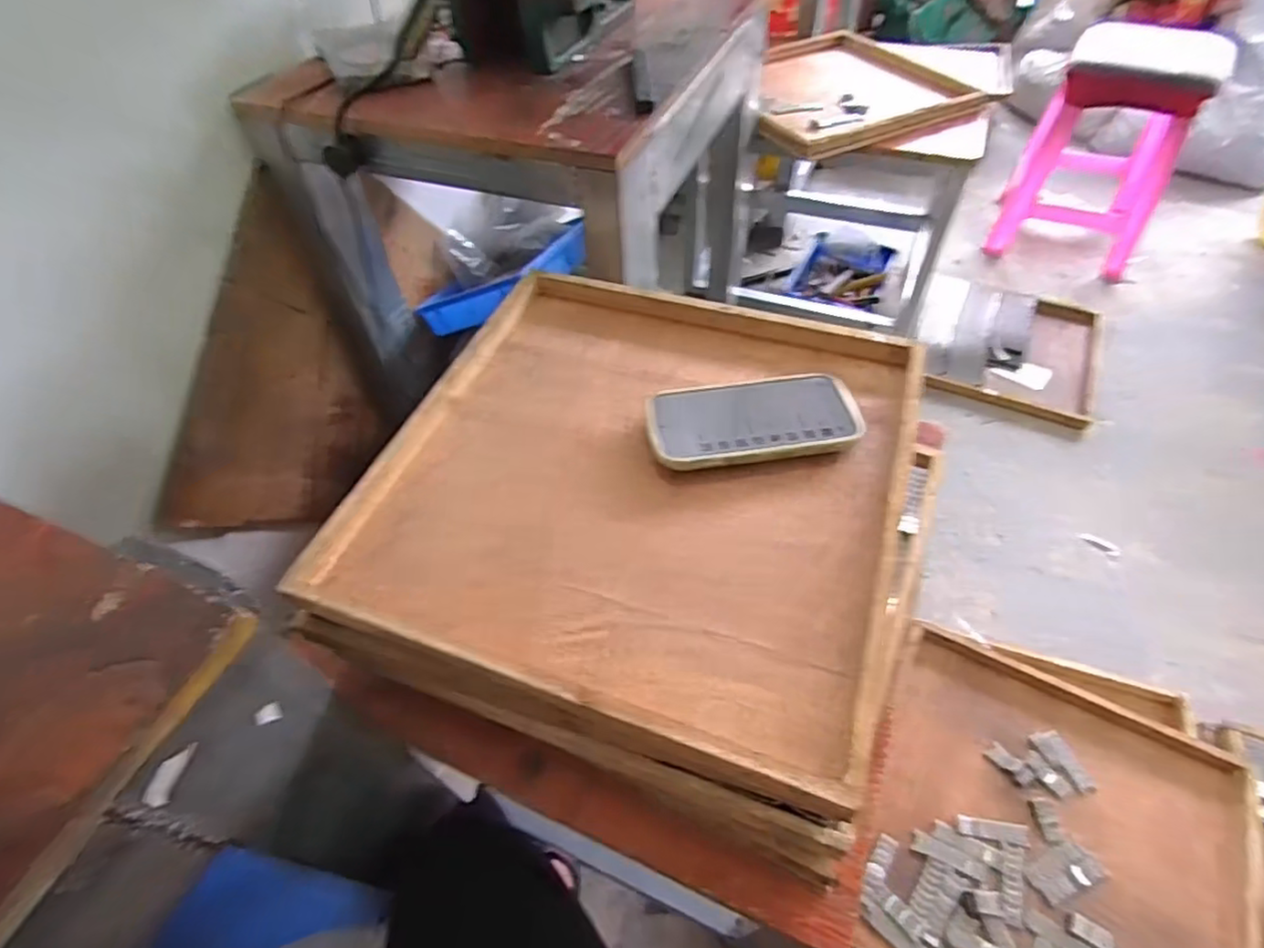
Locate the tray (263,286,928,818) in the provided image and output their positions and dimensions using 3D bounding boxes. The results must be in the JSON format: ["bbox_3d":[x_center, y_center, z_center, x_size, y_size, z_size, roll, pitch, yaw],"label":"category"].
[{"bbox_3d":[0.006,-0.007,0.506,0.396,0.029,0.396,15,54,15],"label":"tray"}]

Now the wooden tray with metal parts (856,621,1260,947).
[{"bbox_3d":[0.485,0.432,0.737,0.405,0.064,0.408,22,56,20],"label":"wooden tray with metal parts"}]

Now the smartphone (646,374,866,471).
[{"bbox_3d":[0.099,-0.046,0.519,0.167,0.015,0.078,-7,52,-2],"label":"smartphone"}]

